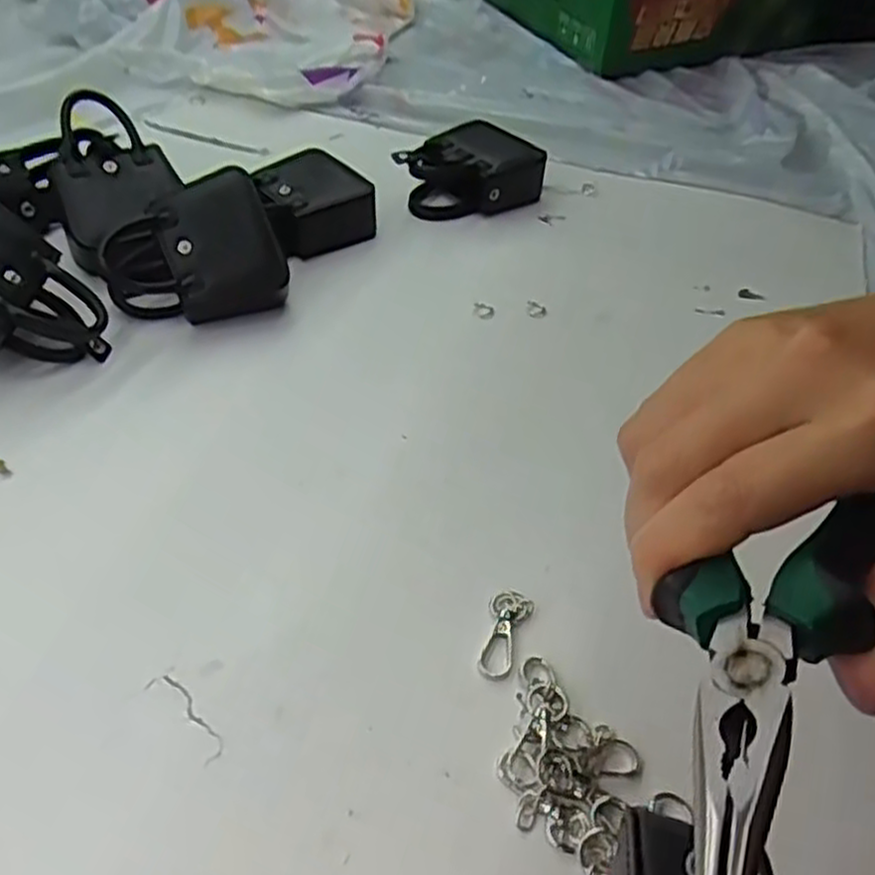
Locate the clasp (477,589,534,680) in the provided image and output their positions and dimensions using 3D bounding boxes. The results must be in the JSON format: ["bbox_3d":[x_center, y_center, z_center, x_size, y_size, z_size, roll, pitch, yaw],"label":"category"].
[{"bbox_3d":[0.026,0.079,0.320,0.017,0.004,0.039,18,45,13],"label":"clasp"}]

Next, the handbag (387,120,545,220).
[{"bbox_3d":[0.022,-0.186,0.563,0.076,0.041,0.101,36,52,28],"label":"handbag"}]

